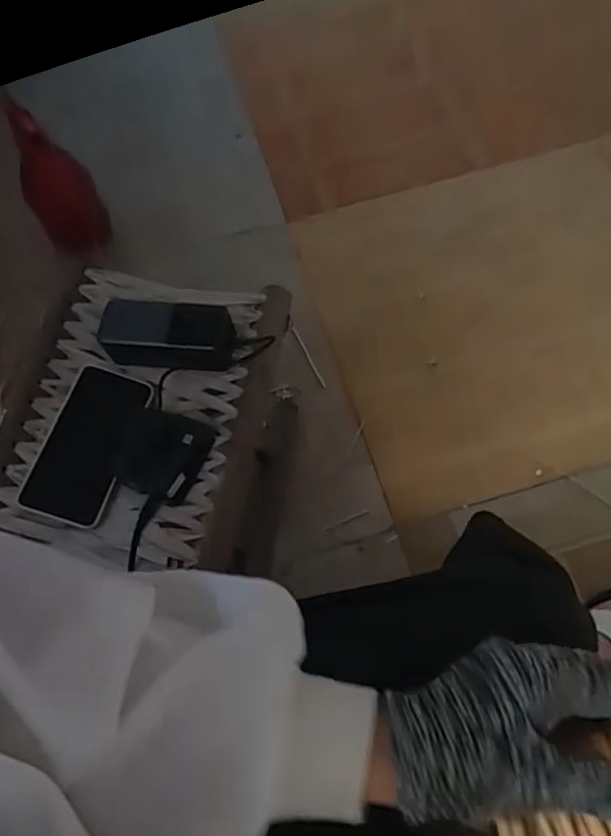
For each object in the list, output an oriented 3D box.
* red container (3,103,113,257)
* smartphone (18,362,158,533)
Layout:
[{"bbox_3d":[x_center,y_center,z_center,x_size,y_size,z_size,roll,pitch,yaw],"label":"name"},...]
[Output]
[{"bbox_3d":[-0.412,-0.385,0.987,0.105,0.240,0.065,-30,41,-12],"label":"red container"},{"bbox_3d":[-0.216,0.024,0.594,0.086,0.015,0.160,13,66,7],"label":"smartphone"}]

